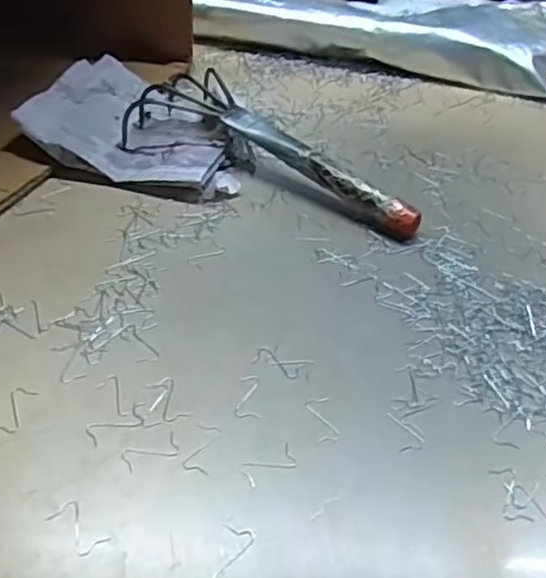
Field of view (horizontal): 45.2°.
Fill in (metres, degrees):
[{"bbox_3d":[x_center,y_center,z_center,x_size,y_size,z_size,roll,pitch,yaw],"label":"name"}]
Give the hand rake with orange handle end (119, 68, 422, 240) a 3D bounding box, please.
[{"bbox_3d":[-0.011,-0.126,0.618,0.321,0.049,0.092,26,49,21],"label":"hand rake with orange handle end"}]

